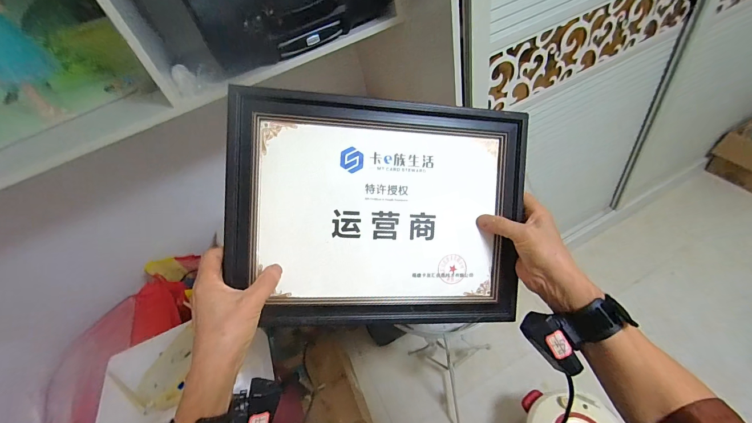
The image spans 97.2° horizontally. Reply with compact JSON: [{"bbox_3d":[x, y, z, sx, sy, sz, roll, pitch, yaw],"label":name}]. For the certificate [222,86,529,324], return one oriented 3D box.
[{"bbox_3d":[0.006,-0.001,0.398,0.339,0.039,0.264,3,91,-11],"label":"certificate"}]

